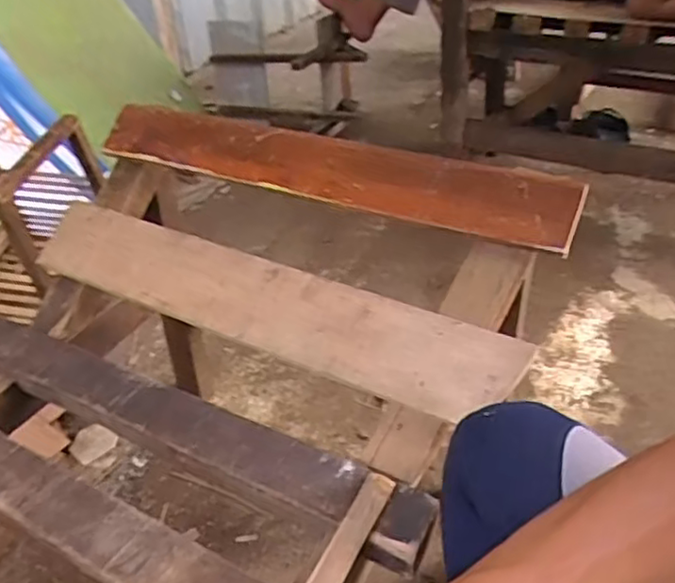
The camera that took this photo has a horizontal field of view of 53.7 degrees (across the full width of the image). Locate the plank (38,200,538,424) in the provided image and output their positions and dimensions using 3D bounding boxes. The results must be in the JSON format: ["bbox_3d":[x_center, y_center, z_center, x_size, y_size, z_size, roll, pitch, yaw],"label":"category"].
[{"bbox_3d":[-0.099,0.009,0.759,0.603,0.023,0.100,17,82,22],"label":"plank"}]

